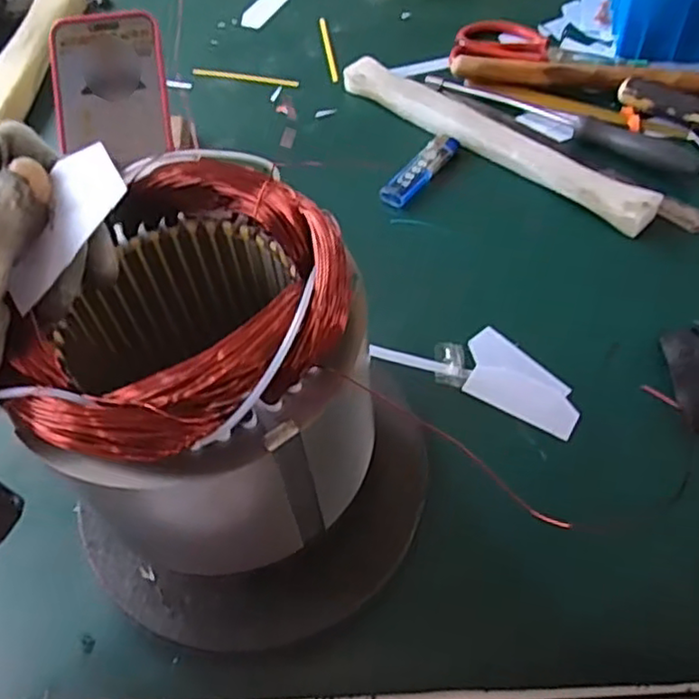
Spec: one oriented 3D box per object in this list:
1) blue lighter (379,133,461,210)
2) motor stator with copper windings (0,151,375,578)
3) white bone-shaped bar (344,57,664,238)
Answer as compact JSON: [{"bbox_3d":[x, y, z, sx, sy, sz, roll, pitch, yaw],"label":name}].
[{"bbox_3d":[0.057,-0.145,0.544,0.022,0.011,0.087,31,62,24],"label":"blue lighter"},{"bbox_3d":[-0.059,0.020,0.321,0.117,0.160,0.128,-2,54,3],"label":"motor stator with copper windings"},{"bbox_3d":[0.111,-0.178,0.553,0.300,0.014,0.036,37,82,28],"label":"white bone-shaped bar"}]

